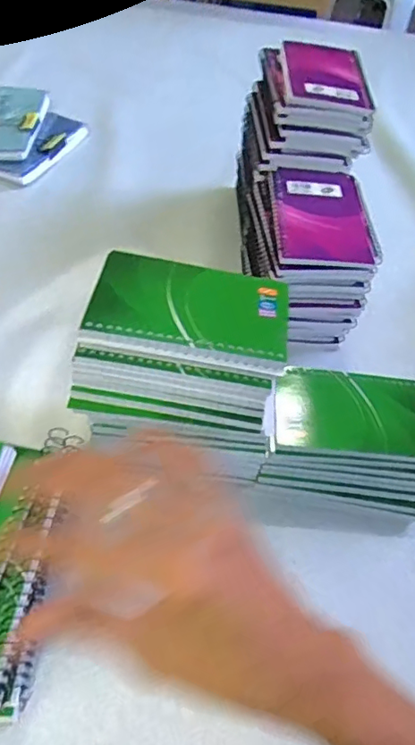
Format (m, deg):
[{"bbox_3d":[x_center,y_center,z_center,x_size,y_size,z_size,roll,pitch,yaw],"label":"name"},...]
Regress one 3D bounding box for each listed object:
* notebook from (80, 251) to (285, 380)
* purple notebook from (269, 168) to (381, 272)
[{"bbox_3d":[-0.010,-0.044,0.378,0.127,0.012,0.089,10,50,0],"label":"notebook"},{"bbox_3d":[0.103,-0.142,0.511,0.089,0.012,0.143,3,50,-5],"label":"purple notebook"}]

